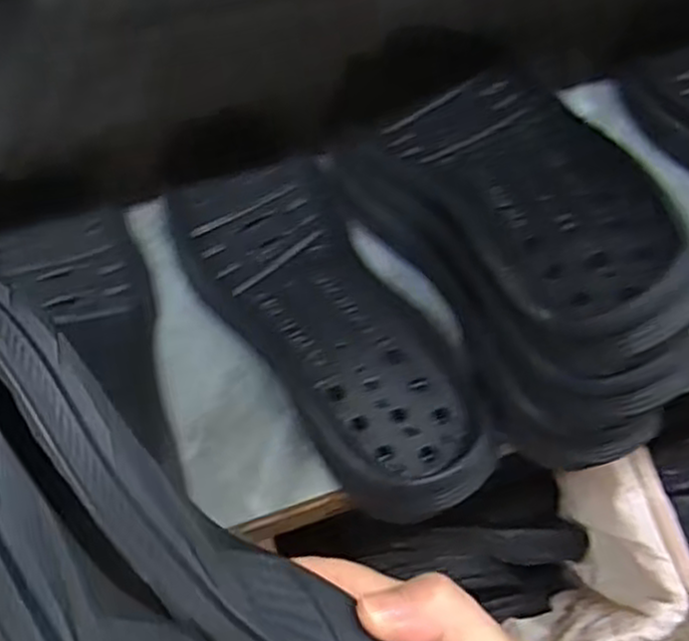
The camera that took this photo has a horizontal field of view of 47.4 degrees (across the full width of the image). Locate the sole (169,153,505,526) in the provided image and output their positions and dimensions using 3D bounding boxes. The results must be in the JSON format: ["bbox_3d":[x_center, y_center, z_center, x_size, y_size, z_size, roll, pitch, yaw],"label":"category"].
[{"bbox_3d":[-0.011,-0.006,0.487,0.107,0.032,0.274,-26,63,-15],"label":"sole"}]

